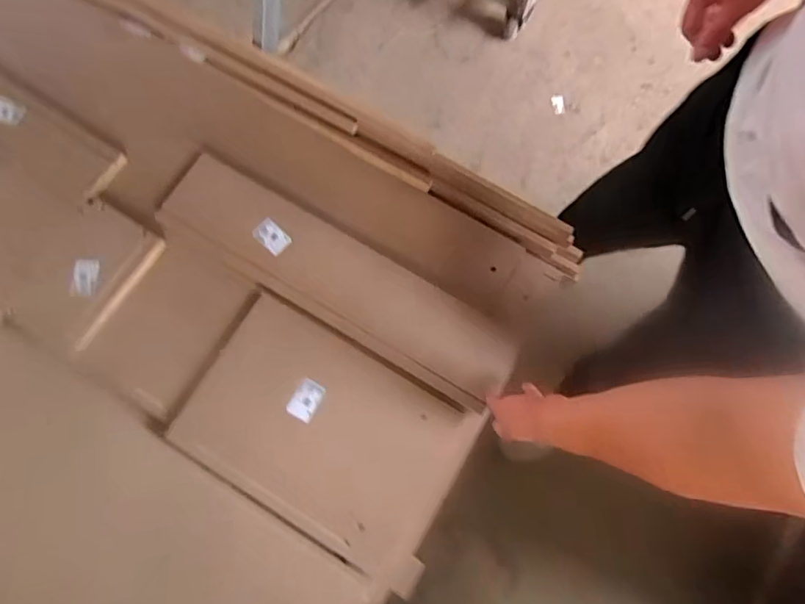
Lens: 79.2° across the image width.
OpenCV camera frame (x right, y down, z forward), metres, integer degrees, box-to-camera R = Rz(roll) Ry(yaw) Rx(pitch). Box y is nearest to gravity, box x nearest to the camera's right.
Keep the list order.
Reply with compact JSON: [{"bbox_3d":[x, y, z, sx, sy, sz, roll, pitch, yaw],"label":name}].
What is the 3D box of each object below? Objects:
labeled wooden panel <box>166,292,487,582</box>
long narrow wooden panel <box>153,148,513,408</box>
[{"bbox_3d":[-0.127,0.211,0.802,0.436,0.032,0.279,30,80,7],"label":"labeled wooden panel"},{"bbox_3d":[-0.114,-0.045,0.842,0.648,0.038,0.175,30,80,3],"label":"long narrow wooden panel"}]

